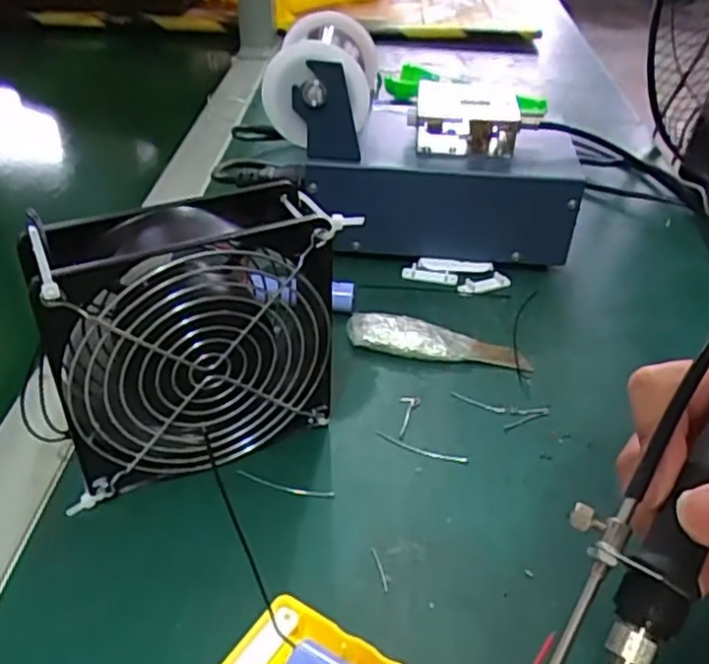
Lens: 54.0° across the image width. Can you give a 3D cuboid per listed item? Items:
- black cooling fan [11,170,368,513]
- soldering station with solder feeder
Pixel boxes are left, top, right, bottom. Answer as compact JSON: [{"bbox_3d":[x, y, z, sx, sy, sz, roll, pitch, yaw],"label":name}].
[{"bbox_3d":[-0.071,0.004,0.314,0.118,0.124,0.045,-14,40,-21],"label":"black cooling fan"},{"bbox_3d":[0.050,-0.127,0.482,0.205,0.136,0.092,6,37,5],"label":"soldering station with solder feeder"}]

